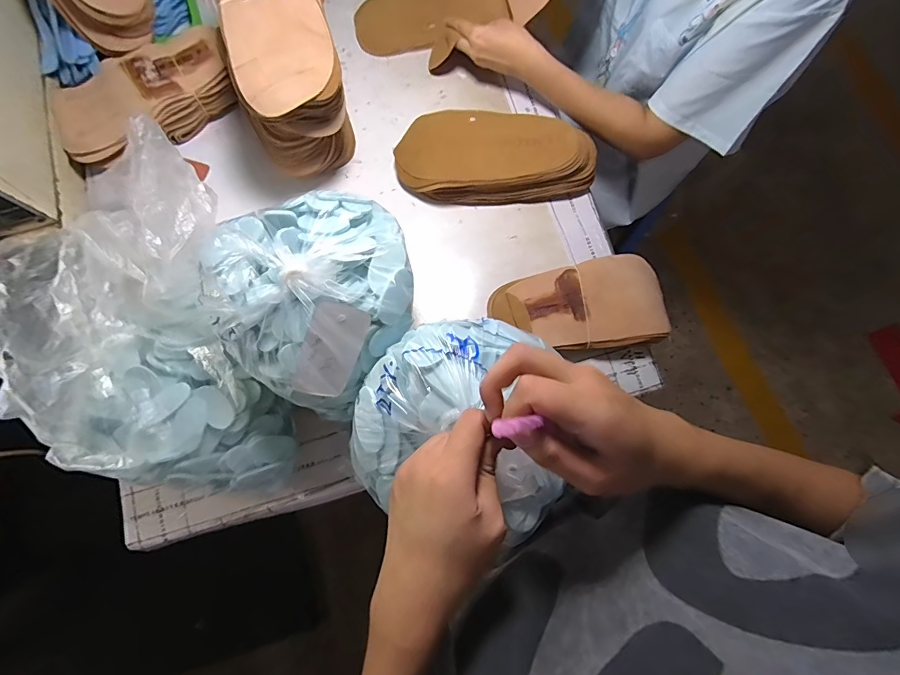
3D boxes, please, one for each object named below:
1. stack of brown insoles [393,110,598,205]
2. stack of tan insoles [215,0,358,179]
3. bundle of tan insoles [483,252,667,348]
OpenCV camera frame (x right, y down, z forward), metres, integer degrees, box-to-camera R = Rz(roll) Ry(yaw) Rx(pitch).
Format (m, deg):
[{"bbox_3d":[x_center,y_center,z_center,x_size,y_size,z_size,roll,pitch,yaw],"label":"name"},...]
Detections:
[{"bbox_3d":[0.068,-0.263,0.612,0.289,0.060,0.128,8,74,3],"label":"stack of brown insoles"},{"bbox_3d":[-0.210,-0.367,0.570,0.124,0.180,0.254,-13,74,-3],"label":"stack of tan insoles"},{"bbox_3d":[0.176,-0.048,0.561,0.234,0.028,0.122,-8,74,-1],"label":"bundle of tan insoles"}]

